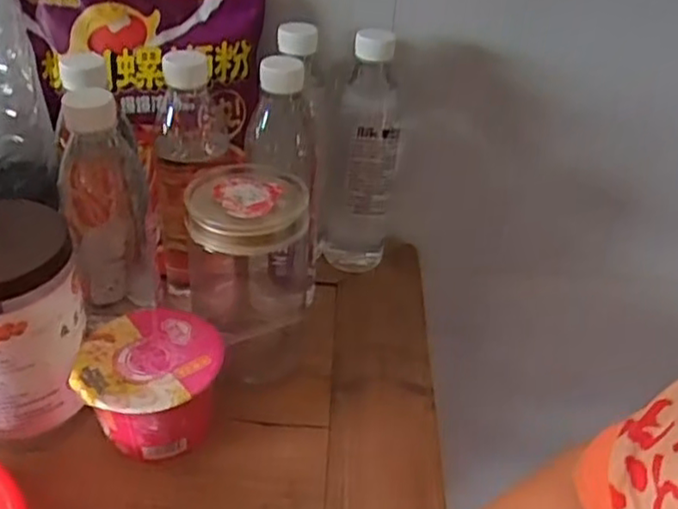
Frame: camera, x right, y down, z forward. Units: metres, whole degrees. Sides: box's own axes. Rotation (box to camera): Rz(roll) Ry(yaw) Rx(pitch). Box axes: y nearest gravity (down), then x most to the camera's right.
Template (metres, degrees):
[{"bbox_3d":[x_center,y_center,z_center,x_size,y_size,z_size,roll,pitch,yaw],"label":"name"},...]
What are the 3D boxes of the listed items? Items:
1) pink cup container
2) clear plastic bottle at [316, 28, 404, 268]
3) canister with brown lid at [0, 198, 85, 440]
[{"bbox_3d":[-0.132,0.094,0.493,0.097,0.067,0.093,3,37,-2],"label":"pink cup container"},{"bbox_3d":[0.022,-0.092,0.624,0.065,0.219,0.057,7,37,2],"label":"clear plastic bottle"},{"bbox_3d":[-0.224,0.045,0.472,0.093,0.158,0.096,-19,43,-29],"label":"canister with brown lid"}]

